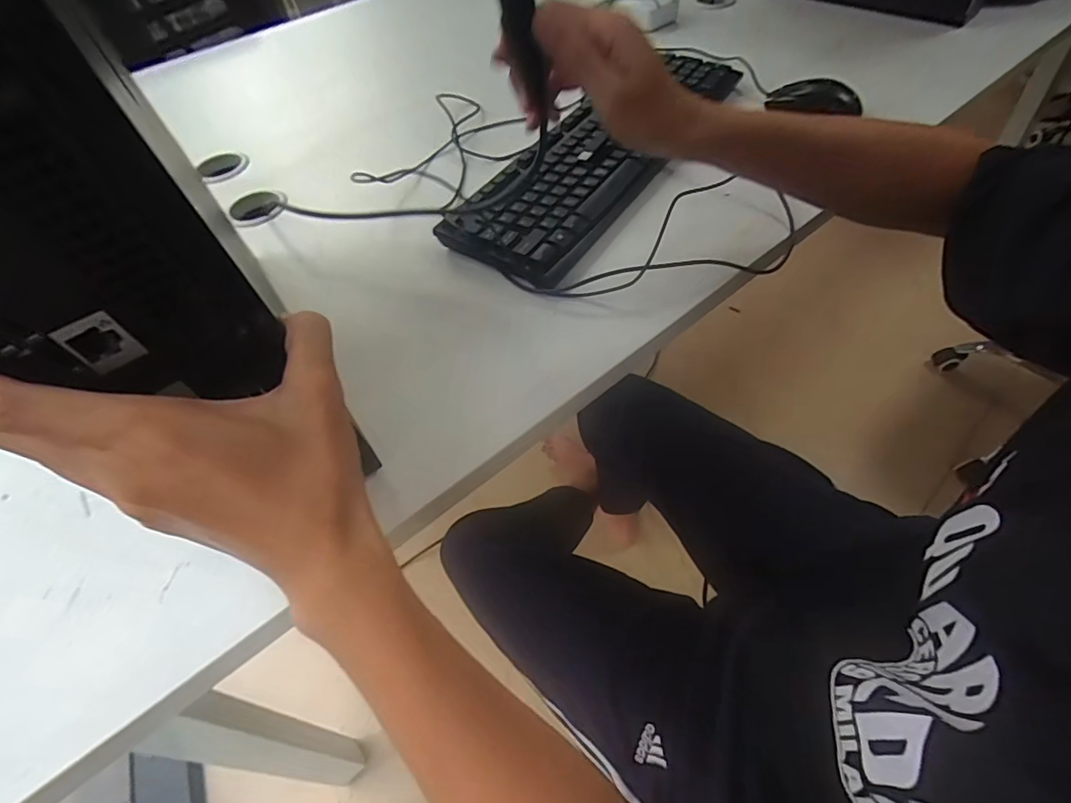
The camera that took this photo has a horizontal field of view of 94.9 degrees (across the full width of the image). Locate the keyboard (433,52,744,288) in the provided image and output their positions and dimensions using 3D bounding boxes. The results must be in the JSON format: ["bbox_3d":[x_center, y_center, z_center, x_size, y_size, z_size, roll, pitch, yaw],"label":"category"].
[{"bbox_3d":[0.082,-0.285,0.548,0.141,0.041,0.441,27,61,22],"label":"keyboard"}]

